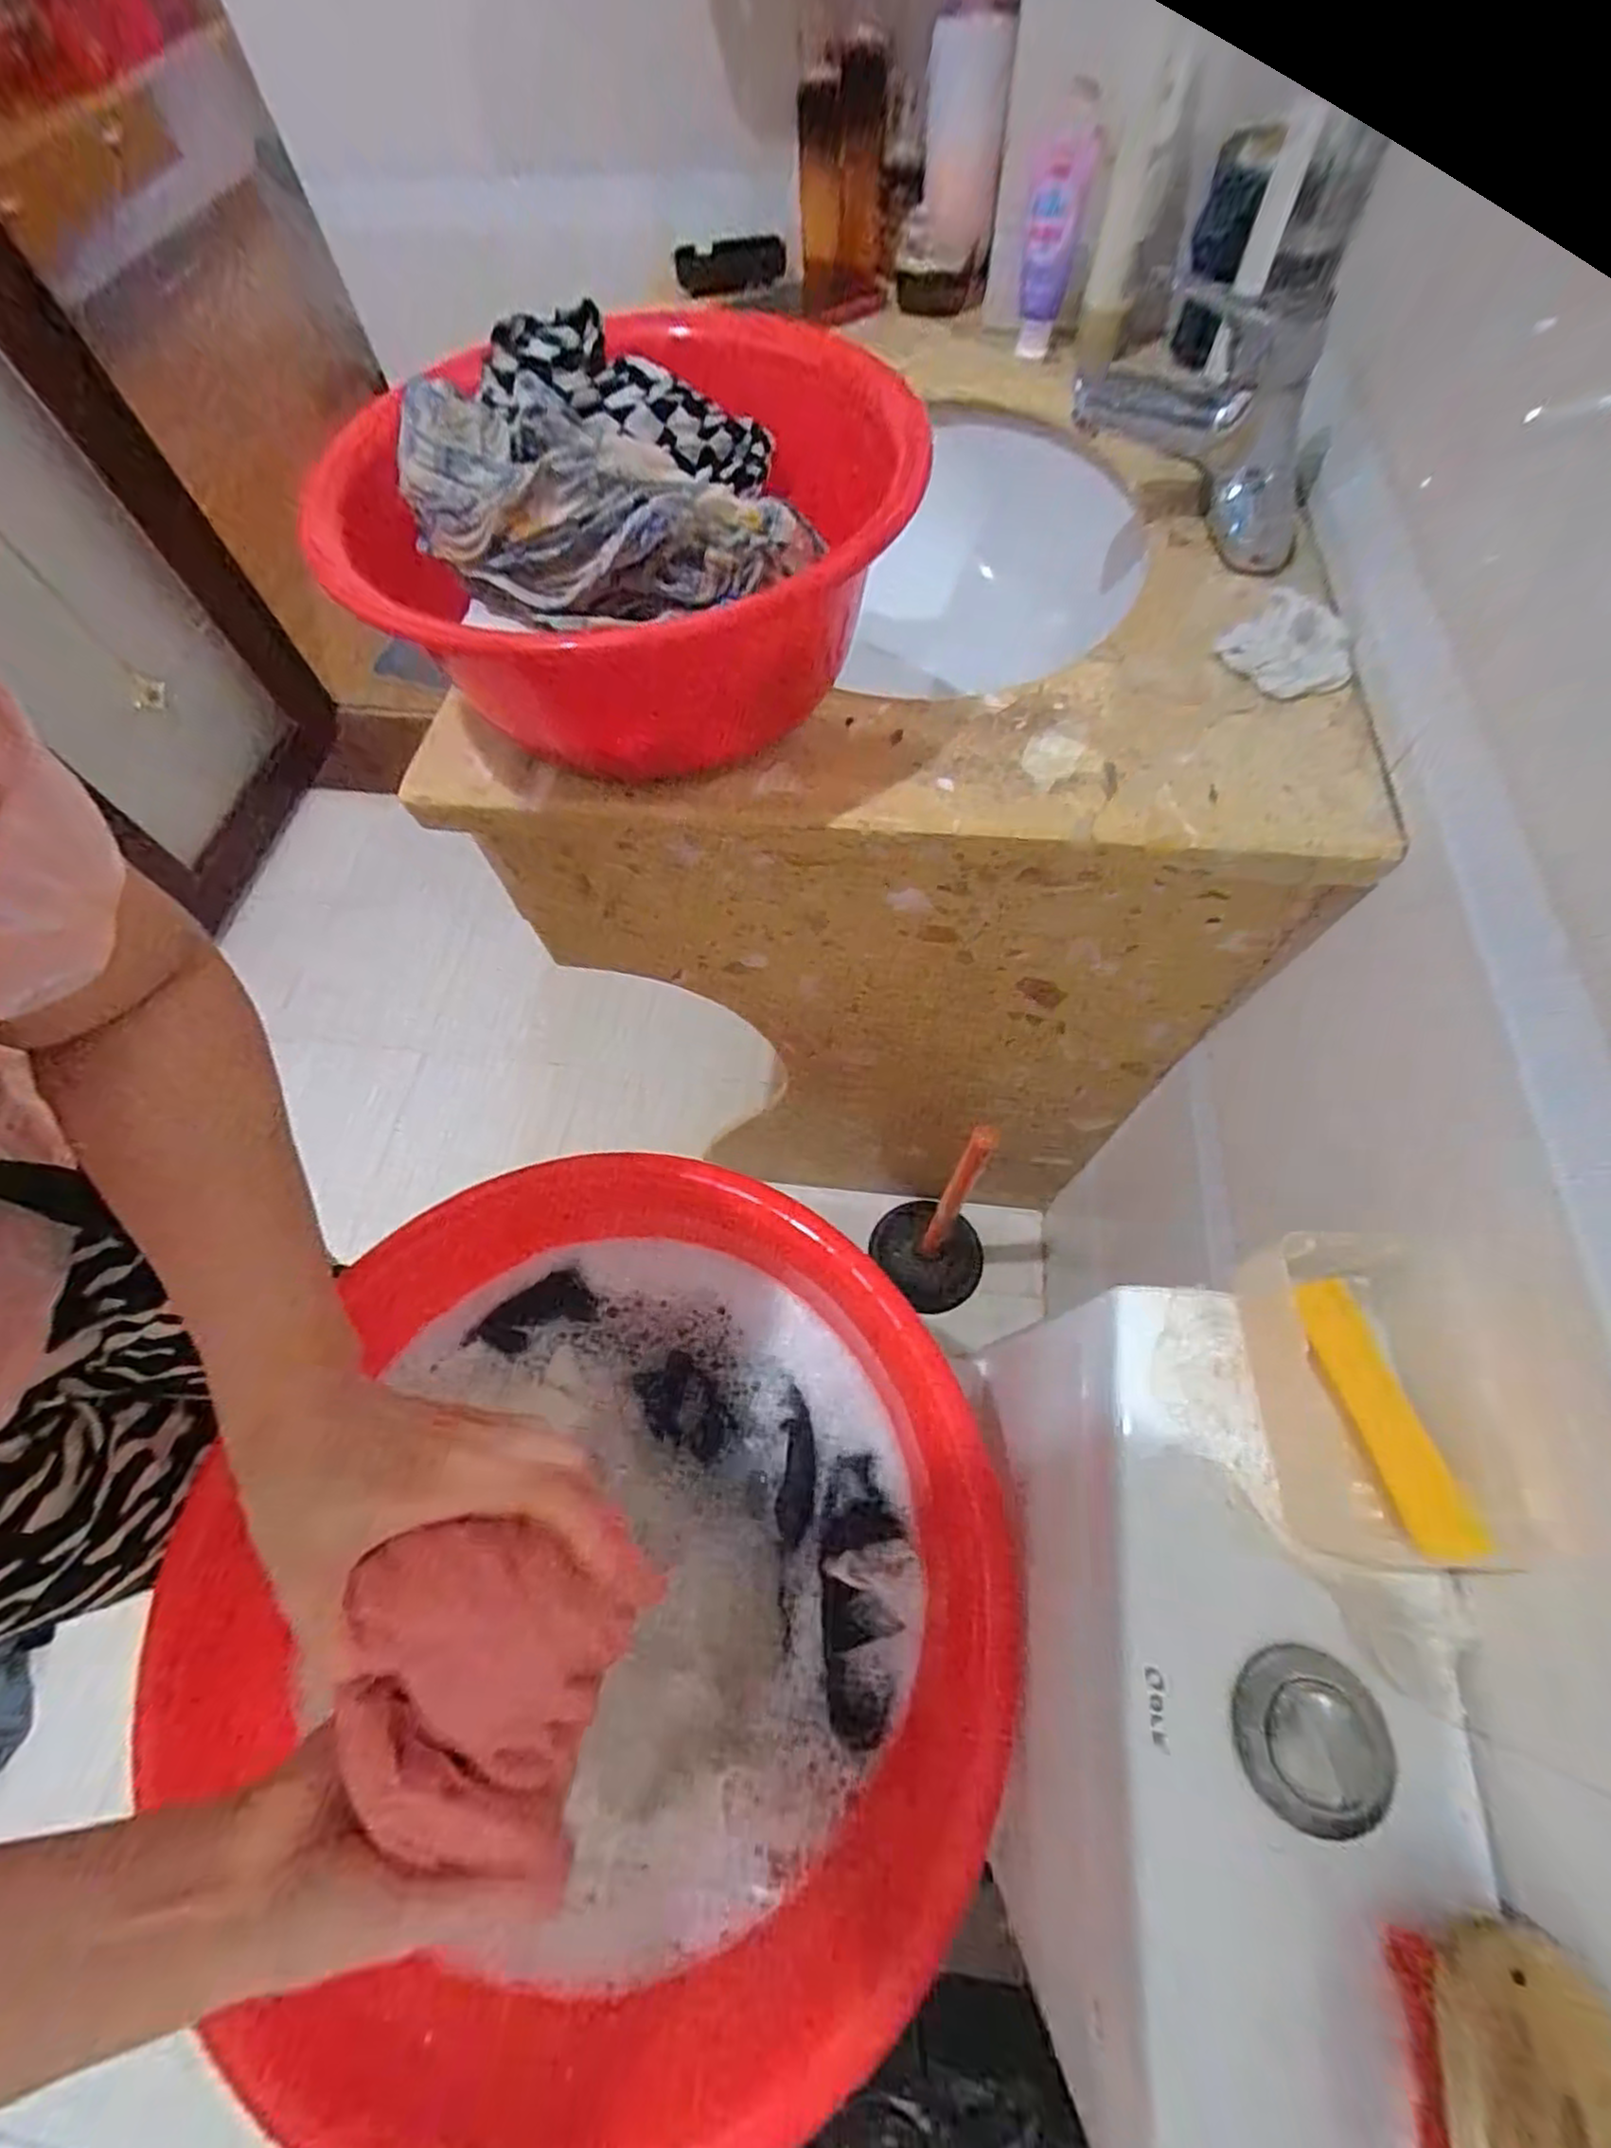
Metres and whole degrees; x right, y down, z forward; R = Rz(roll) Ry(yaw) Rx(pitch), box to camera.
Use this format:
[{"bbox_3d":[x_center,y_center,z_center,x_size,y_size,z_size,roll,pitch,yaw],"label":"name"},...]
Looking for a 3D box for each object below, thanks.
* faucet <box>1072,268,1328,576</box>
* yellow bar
[{"bbox_3d":[0.258,-0.424,0.475,0.166,0.120,0.077,29,67,17],"label":"faucet"},{"bbox_3d":[0.228,0.135,0.297,0.015,0.026,0.099,-12,64,-3],"label":"yellow bar"}]

